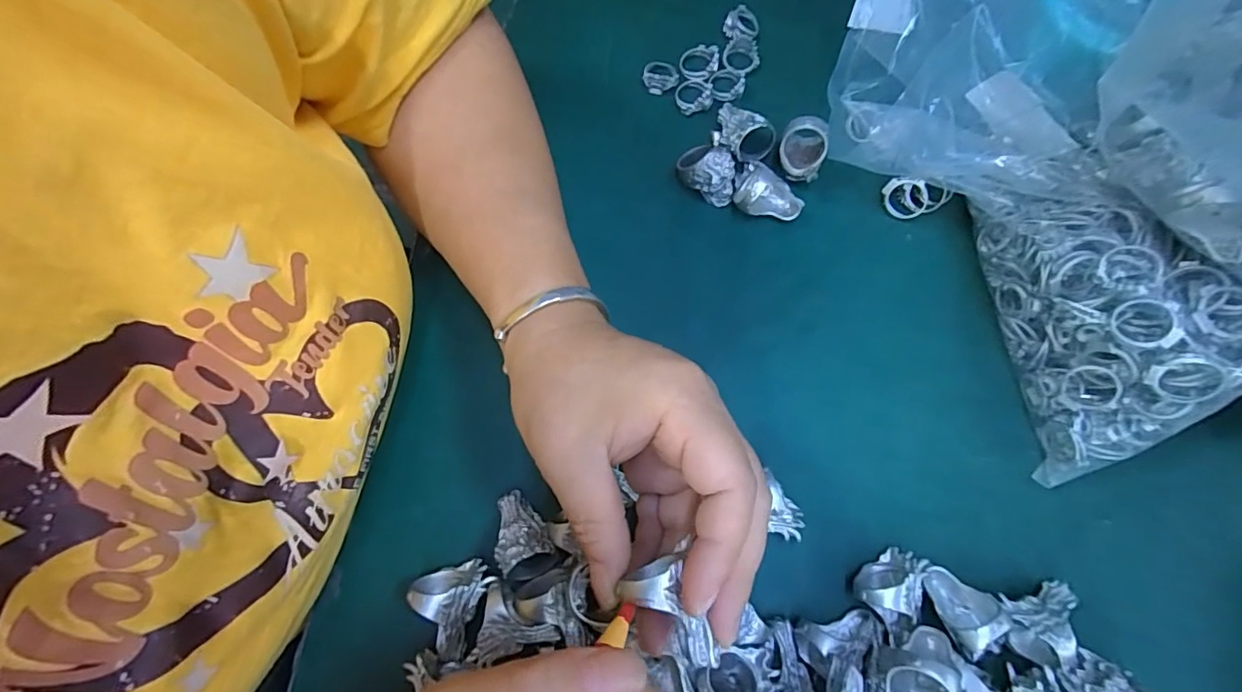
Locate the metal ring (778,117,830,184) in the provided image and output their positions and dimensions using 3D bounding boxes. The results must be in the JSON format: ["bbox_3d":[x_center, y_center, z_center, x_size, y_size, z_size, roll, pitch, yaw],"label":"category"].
[{"bbox_3d":[0.101,-0.111,0.294,0.024,0.033,0.027,14,37,14],"label":"metal ring"}]

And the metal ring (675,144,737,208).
[{"bbox_3d":[0.047,-0.095,0.292,0.033,0.030,0.018,14,74,5],"label":"metal ring"}]

